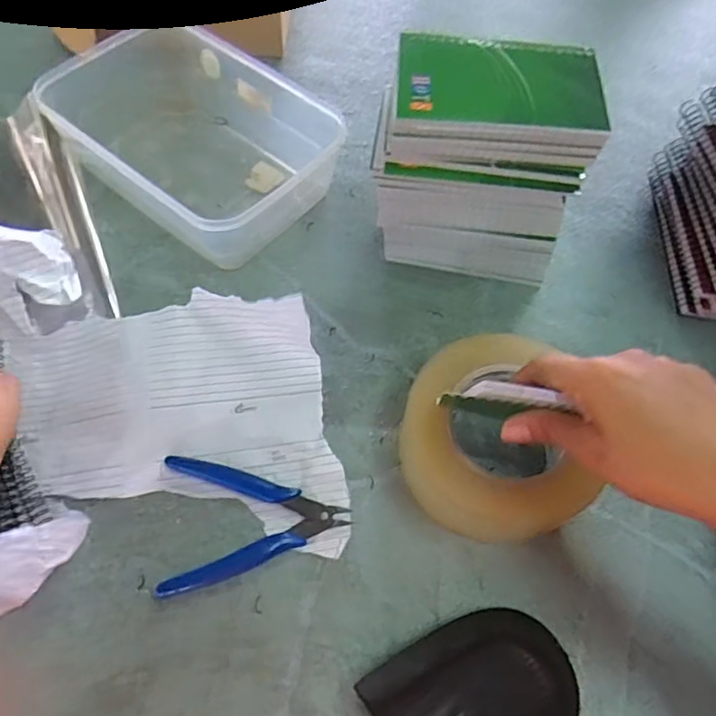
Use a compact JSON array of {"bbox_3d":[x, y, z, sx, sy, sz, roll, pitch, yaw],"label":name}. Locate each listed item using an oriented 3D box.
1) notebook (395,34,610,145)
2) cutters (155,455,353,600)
[{"bbox_3d":[0.090,-0.174,0.379,0.131,0.014,0.084,3,62,-1],"label":"notebook"},{"bbox_3d":[-0.066,0.106,0.378,0.115,0.008,0.084,-1,59,-2],"label":"cutters"}]

